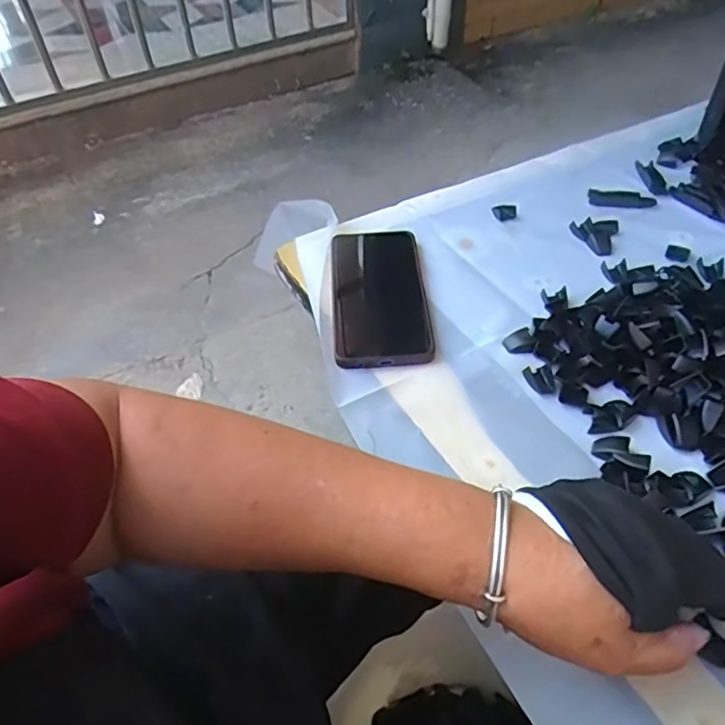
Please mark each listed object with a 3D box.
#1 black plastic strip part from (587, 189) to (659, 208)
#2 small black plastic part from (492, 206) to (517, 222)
[{"bbox_3d":[0.263,-0.165,0.597,0.066,0.007,0.026,1,46,3],"label":"black plastic strip part"},{"bbox_3d":[0.143,-0.149,0.588,0.023,0.007,0.019,-16,47,-13],"label":"small black plastic part"}]

